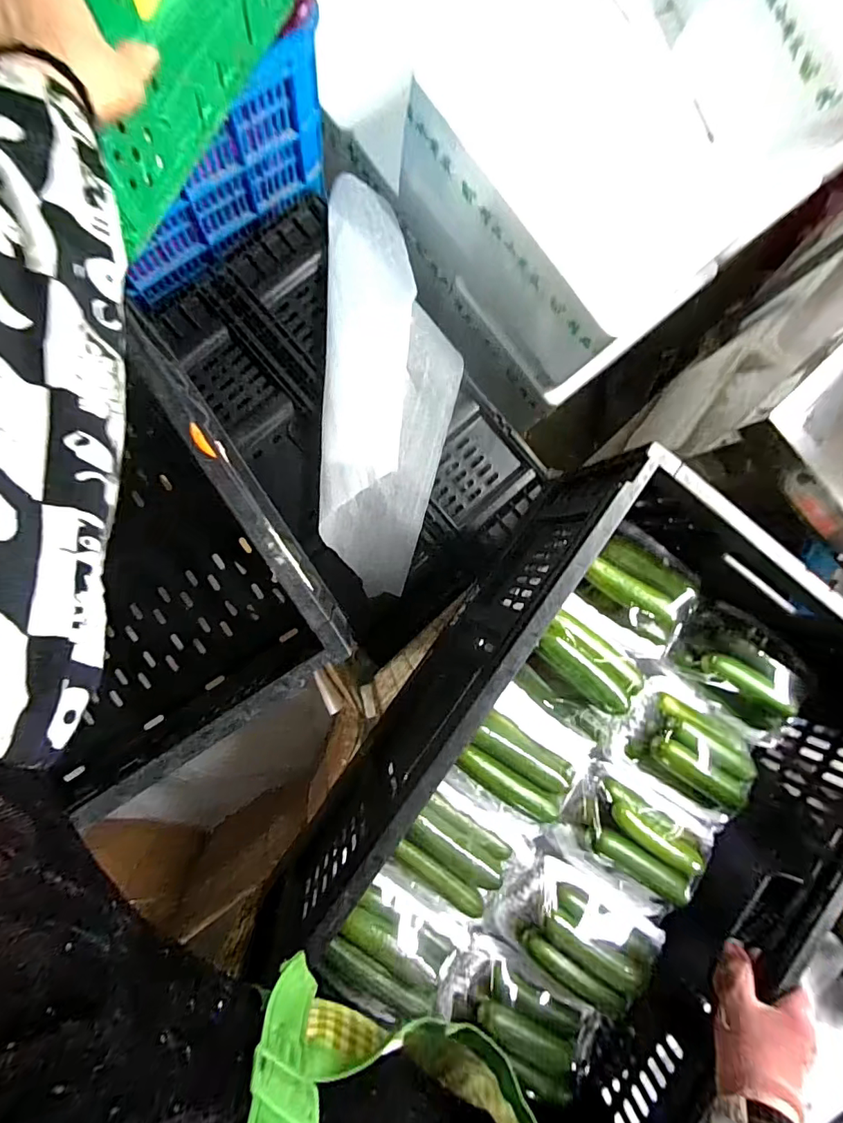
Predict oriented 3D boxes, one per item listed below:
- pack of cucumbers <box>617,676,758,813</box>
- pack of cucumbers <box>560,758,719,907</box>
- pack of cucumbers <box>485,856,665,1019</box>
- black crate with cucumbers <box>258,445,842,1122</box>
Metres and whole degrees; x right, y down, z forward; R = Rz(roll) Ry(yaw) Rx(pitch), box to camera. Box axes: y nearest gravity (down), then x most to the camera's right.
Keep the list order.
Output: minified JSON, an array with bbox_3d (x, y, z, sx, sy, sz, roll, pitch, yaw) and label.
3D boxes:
[{"bbox_3d":[0.303,0.204,0.554,0.155,0.061,0.105,35,84,-7],"label":"pack of cucumbers"},{"bbox_3d":[0.235,0.290,0.535,0.157,0.041,0.093,32,84,-7],"label":"pack of cucumbers"},{"bbox_3d":[0.168,0.388,0.523,0.173,0.056,0.105,29,85,-7],"label":"pack of cucumbers"},{"bbox_3d":[0.170,0.242,0.500,0.386,0.180,0.571,35,84,-7],"label":"black crate with cucumbers"}]

